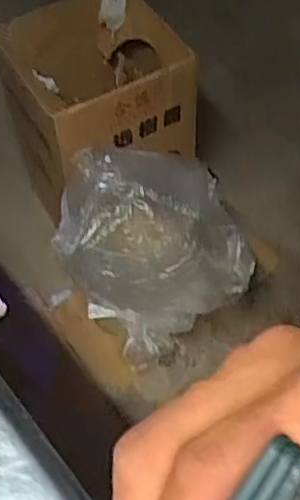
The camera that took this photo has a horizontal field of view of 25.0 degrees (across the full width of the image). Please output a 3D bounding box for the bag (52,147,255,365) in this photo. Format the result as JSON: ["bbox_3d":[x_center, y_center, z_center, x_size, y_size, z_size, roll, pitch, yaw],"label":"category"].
[{"bbox_3d":[0.006,-0.013,0.997,0.262,0.271,0.216,-16,55,-10],"label":"bag"}]

